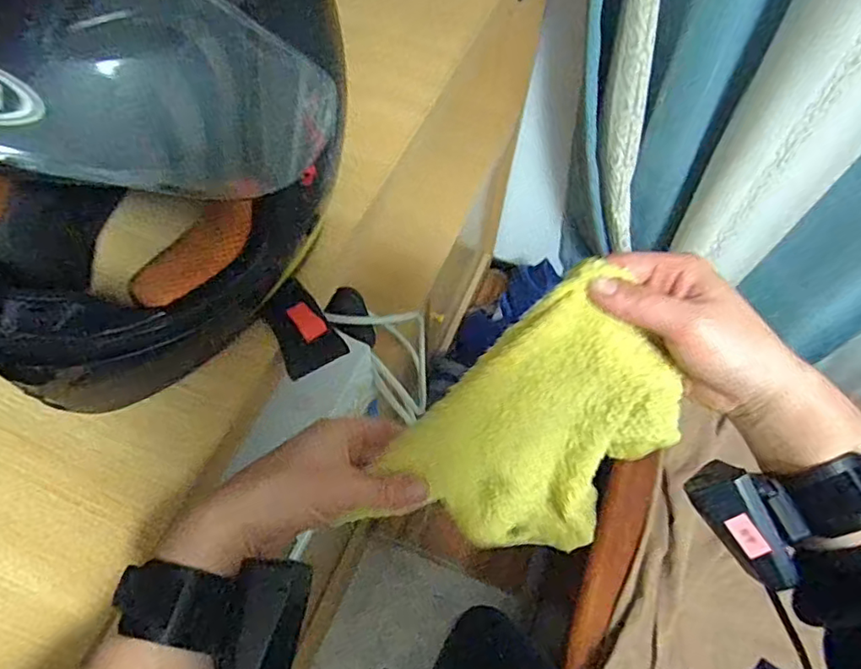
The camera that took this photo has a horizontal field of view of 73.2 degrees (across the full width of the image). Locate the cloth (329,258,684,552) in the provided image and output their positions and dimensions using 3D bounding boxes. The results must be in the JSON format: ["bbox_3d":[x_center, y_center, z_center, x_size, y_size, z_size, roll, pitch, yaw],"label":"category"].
[{"bbox_3d":[0.074,0.077,0.387,0.168,0.246,0.043,-18,44,9],"label":"cloth"}]

